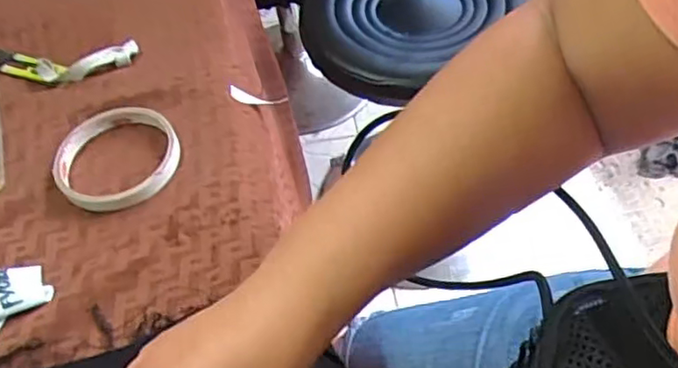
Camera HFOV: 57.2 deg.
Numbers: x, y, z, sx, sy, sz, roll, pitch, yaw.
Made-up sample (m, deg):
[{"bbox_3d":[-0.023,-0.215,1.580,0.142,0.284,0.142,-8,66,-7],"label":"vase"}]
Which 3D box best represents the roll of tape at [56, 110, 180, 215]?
[{"bbox_3d":[-0.154,-0.019,0.432,0.083,0.013,0.083,-3,53,4],"label":"roll of tape"}]

